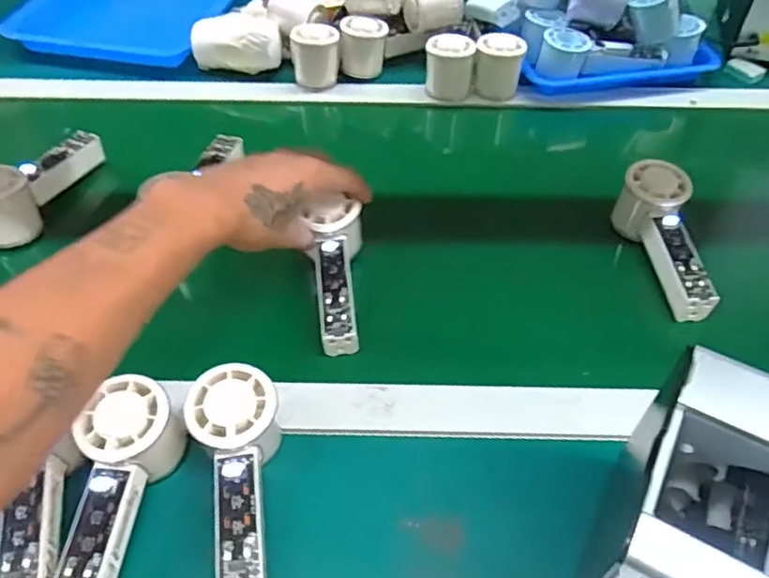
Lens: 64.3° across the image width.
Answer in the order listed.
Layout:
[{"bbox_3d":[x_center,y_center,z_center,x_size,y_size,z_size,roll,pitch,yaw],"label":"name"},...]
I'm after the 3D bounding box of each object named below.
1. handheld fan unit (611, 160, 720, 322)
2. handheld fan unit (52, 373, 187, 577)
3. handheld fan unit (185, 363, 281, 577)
[{"bbox_3d":[0.253,-0.039,0.551,0.053,0.063,0.154,-5,62,-2],"label":"handheld fan unit"},{"bbox_3d":[-0.165,0.132,0.379,0.053,0.056,0.150,5,63,6],"label":"handheld fan unit"},{"bbox_3d":[-0.091,0.125,0.385,0.055,0.051,0.152,-7,62,-4],"label":"handheld fan unit"}]

